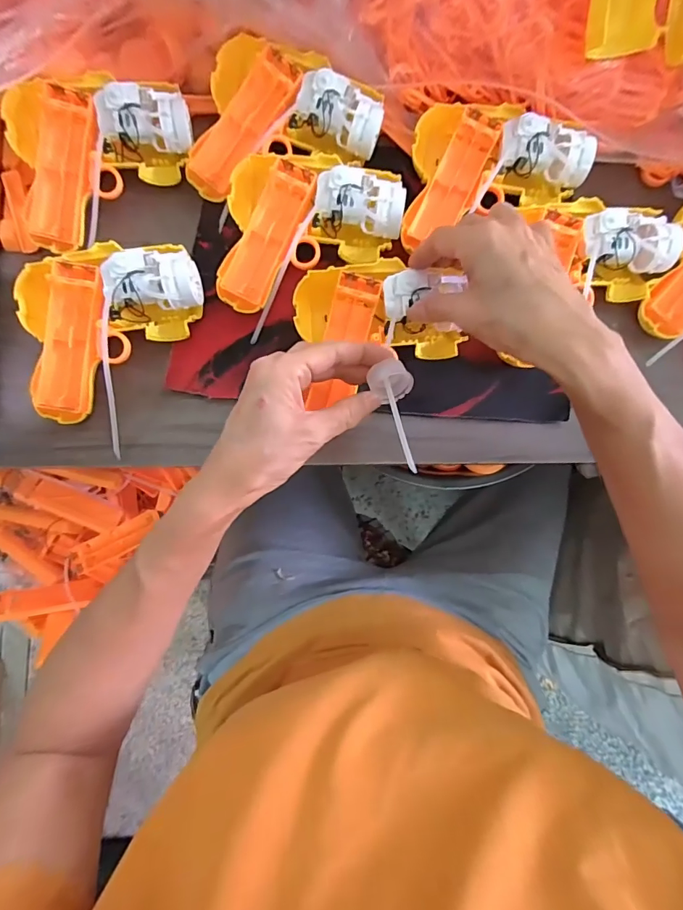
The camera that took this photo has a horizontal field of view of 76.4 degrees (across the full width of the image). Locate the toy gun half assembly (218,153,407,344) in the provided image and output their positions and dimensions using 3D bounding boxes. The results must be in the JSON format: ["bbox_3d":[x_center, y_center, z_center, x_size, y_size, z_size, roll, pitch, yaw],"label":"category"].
[{"bbox_3d":[-0.020,-0.166,0.336,0.132,0.038,0.141,6,84,0],"label":"toy gun half assembly"}]

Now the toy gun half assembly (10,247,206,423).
[{"bbox_3d":[-0.170,-0.097,0.325,0.133,0.036,0.118,-11,84,-2],"label":"toy gun half assembly"}]

